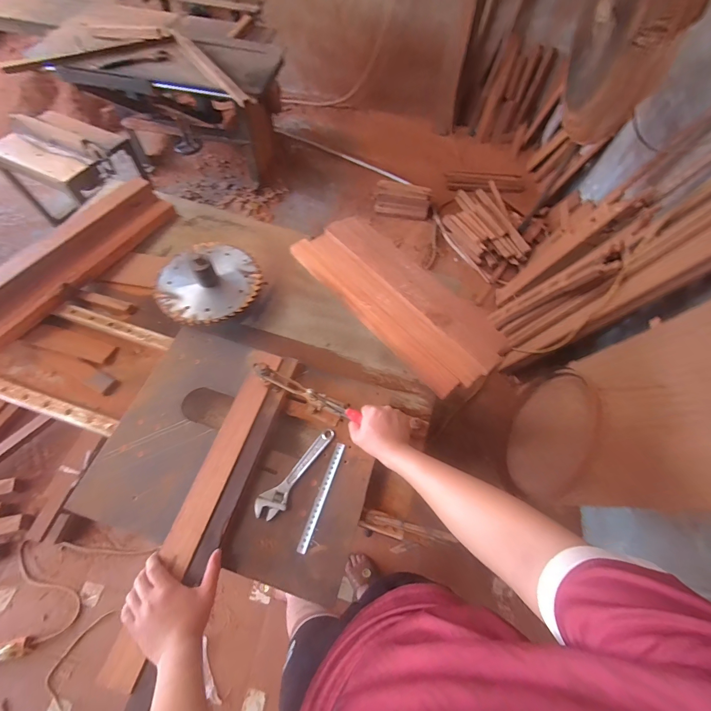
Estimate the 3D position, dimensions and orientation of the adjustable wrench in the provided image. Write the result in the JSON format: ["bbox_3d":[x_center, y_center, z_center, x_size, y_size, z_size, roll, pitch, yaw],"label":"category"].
[{"bbox_3d":[-0.106,0.223,0.624,0.046,0.012,0.195,40,69,15],"label":"adjustable wrench"}]

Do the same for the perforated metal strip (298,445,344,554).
[{"bbox_3d":[-0.061,0.260,0.615,0.018,0.005,0.196,19,64,6],"label":"perforated metal strip"}]

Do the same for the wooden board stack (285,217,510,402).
[{"bbox_3d":[0.101,-0.159,0.862,0.221,0.051,0.596,-38,72,-19],"label":"wooden board stack"}]

